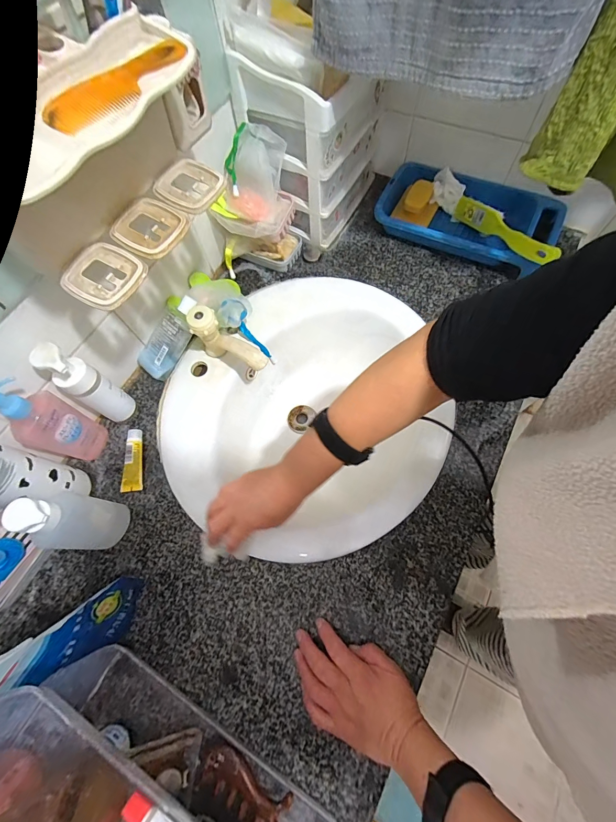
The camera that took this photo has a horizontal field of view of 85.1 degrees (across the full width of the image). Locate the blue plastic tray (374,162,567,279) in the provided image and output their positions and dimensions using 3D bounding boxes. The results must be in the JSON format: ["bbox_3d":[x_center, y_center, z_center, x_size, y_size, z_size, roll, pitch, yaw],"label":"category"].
[{"bbox_3d":[0.303,-0.365,0.643,0.320,0.066,0.172,27,72,13],"label":"blue plastic tray"}]

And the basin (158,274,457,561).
[{"bbox_3d":[0.006,-0.002,0.604,0.437,0.151,0.475,-1,68,3],"label":"basin"}]

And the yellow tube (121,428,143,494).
[{"bbox_3d":[-0.271,0.076,0.522,0.028,0.020,0.095,-6,68,1],"label":"yellow tube"}]

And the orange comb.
[{"bbox_3d":[-0.157,-0.273,0.279,0.033,0.010,0.139,36,74,16],"label":"orange comb"}]

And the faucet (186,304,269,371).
[{"bbox_3d":[-0.122,-0.097,0.529,0.130,0.096,0.045,36,74,16],"label":"faucet"}]

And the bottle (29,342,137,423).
[{"bbox_3d":[-0.309,-0.034,0.479,0.051,0.175,0.047,36,74,16],"label":"bottle"}]

